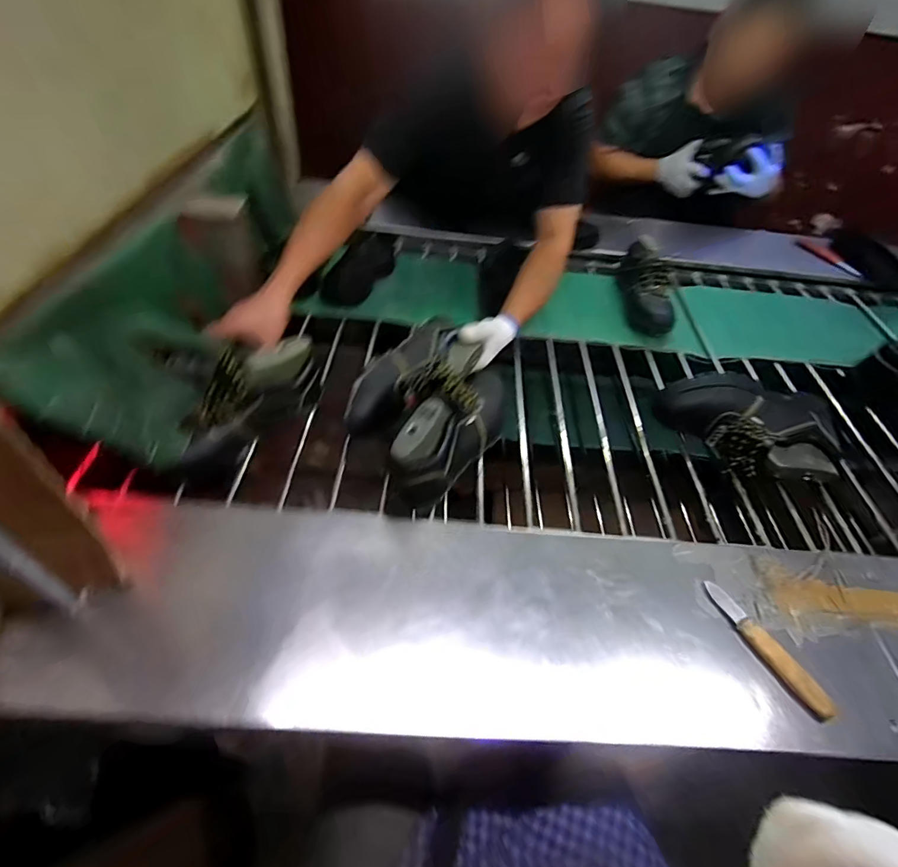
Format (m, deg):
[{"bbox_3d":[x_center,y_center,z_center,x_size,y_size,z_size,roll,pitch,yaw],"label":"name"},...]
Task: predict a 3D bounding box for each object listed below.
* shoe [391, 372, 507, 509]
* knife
[{"bbox_3d":[0.016,-0.012,0.694,0.088,0.112,0.272,27,51,16],"label":"shoe"},{"bbox_3d":[0.367,0.245,0.539,0.026,0.017,0.162,-19,54,-22],"label":"knife"}]

